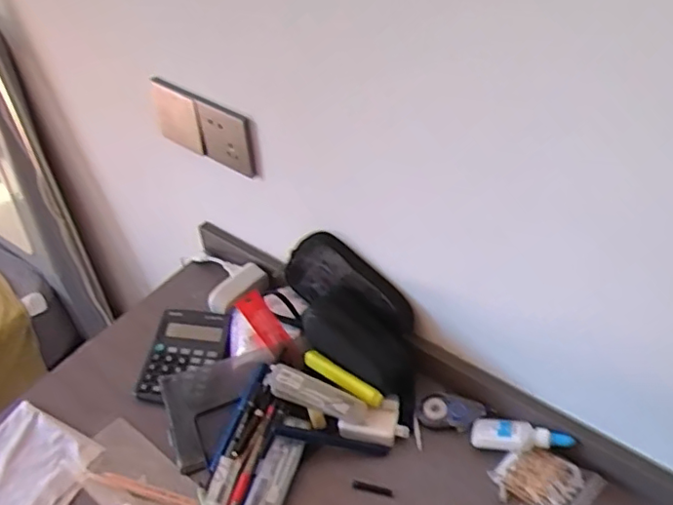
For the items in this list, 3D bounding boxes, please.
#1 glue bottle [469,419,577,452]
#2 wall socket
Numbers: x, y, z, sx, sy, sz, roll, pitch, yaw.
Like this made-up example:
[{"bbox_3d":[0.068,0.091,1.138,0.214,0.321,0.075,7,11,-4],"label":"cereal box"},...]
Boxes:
[{"bbox_3d":[0.213,0.212,0.694,0.109,0.025,0.039,-2,51,21],"label":"glue bottle"},{"bbox_3d":[-0.181,-0.166,0.801,0.192,0.096,0.016,27,53,27],"label":"wall socket"}]

